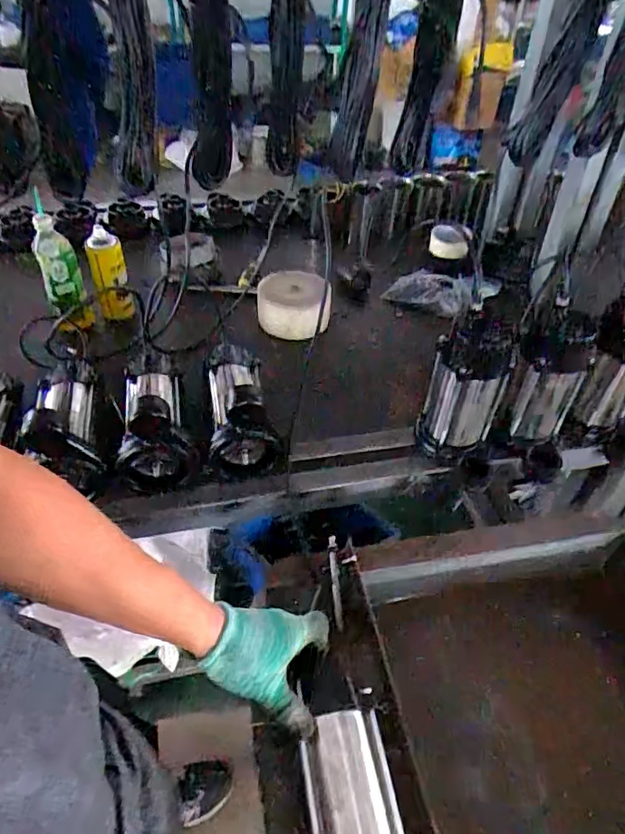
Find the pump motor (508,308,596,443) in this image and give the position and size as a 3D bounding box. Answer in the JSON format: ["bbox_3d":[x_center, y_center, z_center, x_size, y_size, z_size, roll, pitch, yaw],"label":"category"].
[{"bbox_3d":[0.360,-0.056,0.839,0.098,0.200,0.083,23,48,19],"label":"pump motor"}]

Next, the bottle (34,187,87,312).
[{"bbox_3d":[-0.486,-0.310,1.021,0.071,0.213,0.077,-19,26,-21],"label":"bottle"}]

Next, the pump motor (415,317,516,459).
[{"bbox_3d":[0.241,-0.040,0.859,0.117,0.211,0.128,13,45,10],"label":"pump motor"}]

